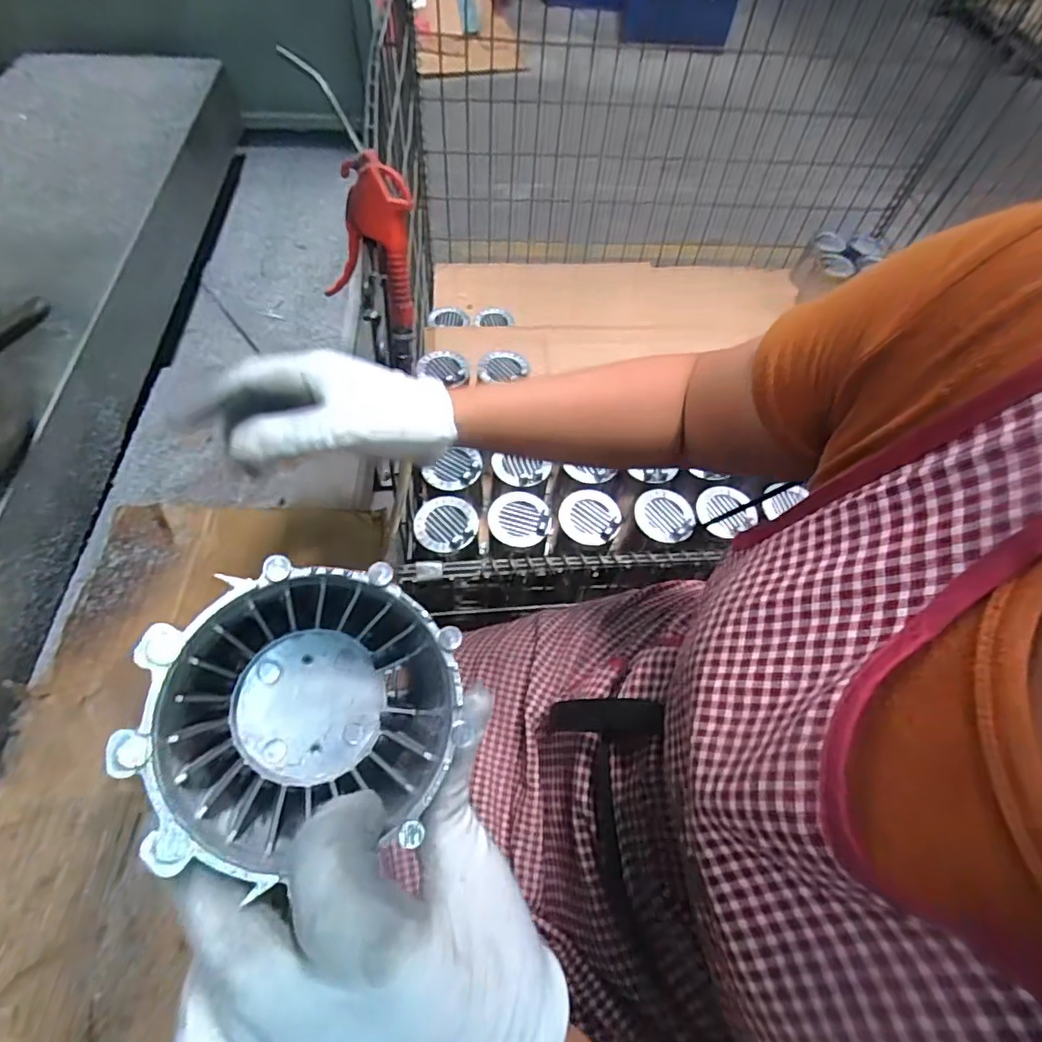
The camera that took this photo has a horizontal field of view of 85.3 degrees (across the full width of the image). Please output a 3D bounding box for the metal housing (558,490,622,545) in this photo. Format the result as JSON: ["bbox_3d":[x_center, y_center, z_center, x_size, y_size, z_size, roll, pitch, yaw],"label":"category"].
[{"bbox_3d":[0.099,-0.007,0.807,0.084,0.018,0.086,2,58,-3],"label":"metal housing"}]

